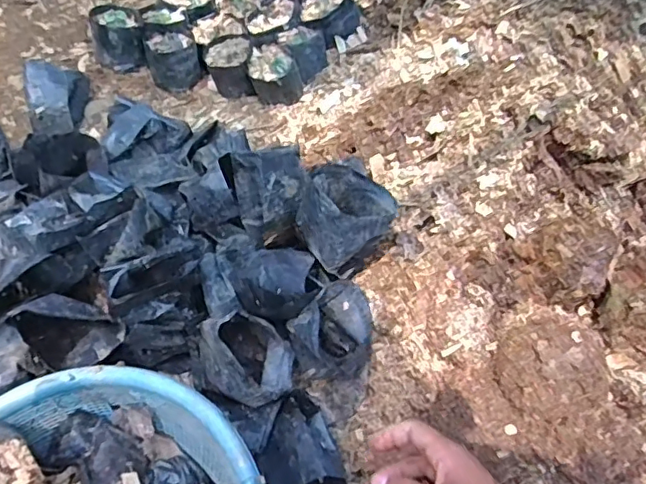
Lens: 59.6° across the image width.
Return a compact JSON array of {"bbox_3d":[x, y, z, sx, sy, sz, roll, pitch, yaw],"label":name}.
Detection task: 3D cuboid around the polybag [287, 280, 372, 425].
[{"bbox_3d":[0.018,0.136,0.705,0.092,0.116,0.138,-14,58,-14],"label":"polybag"}]

